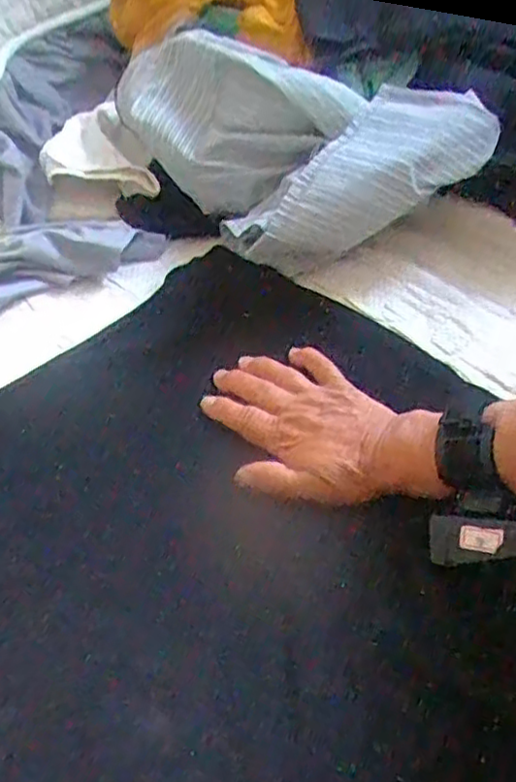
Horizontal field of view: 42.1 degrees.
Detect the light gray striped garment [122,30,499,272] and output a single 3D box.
[{"bbox_3d":[0.019,-0.225,0.591,0.185,0.111,0.291,-32,55,-18],"label":"light gray striped garment"}]

